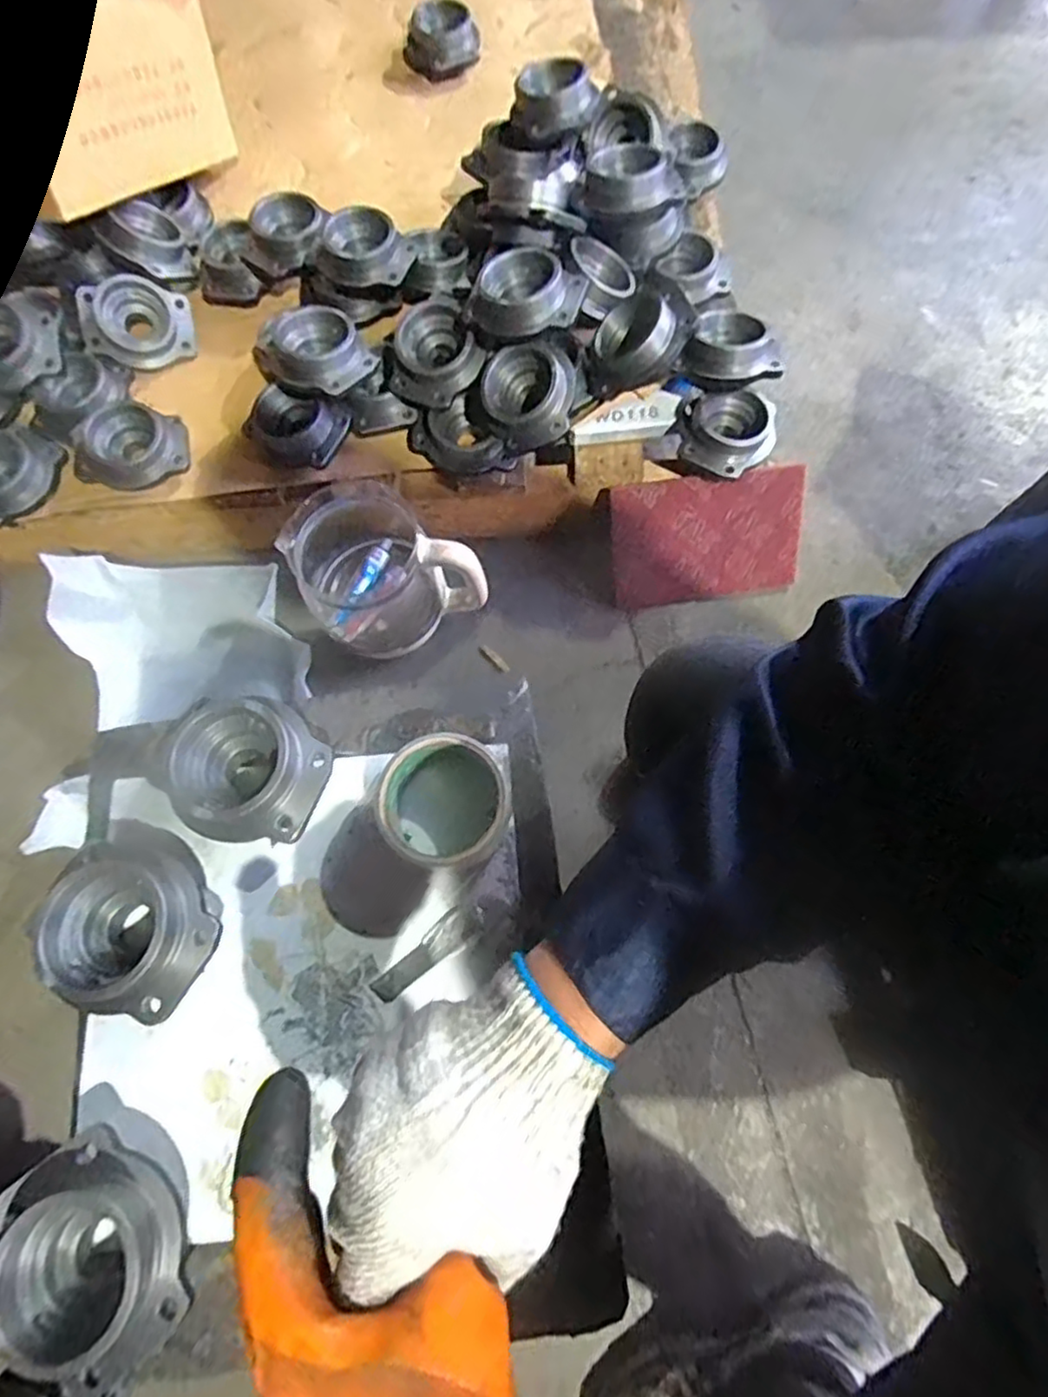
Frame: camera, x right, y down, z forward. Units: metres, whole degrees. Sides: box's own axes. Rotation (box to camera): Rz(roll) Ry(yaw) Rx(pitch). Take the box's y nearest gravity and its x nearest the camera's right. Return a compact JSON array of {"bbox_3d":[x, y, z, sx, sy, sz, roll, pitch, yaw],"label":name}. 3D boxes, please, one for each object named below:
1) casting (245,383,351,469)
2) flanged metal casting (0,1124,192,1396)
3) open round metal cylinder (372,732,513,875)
[{"bbox_3d":[-0.253,-0.304,0.763,0.108,0.041,0.070,16,73,7],"label":"casting"},{"bbox_3d":[-0.248,0.322,0.395,0.089,0.051,0.121,-42,75,-11],"label":"flanged metal casting"},{"bbox_3d":[-0.055,0.073,0.478,0.085,0.052,0.088,-1,72,2],"label":"open round metal cylinder"}]

